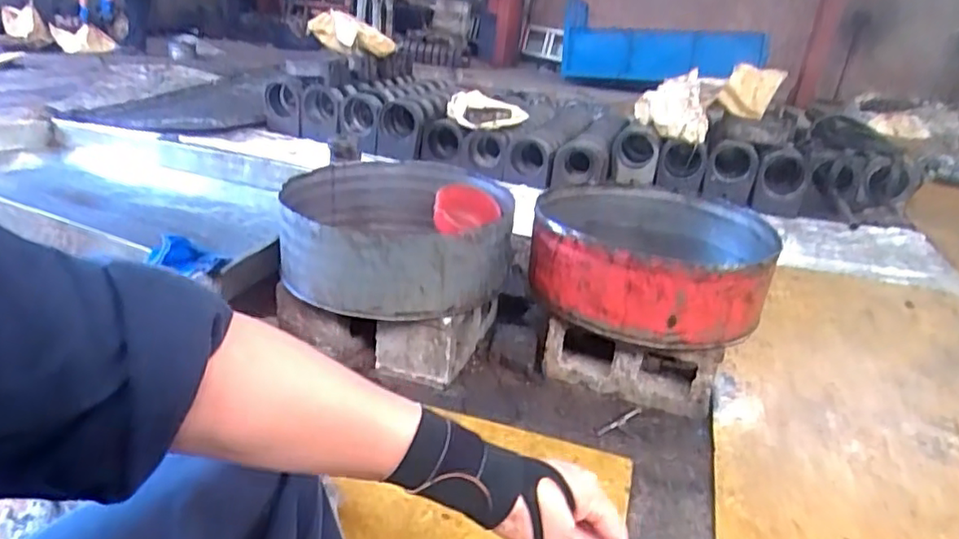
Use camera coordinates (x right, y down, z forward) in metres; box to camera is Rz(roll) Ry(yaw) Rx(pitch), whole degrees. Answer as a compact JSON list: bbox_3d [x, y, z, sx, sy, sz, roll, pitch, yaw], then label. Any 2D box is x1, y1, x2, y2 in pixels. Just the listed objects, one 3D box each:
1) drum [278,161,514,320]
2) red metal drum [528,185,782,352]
[{"bbox_3d":[-0.210,-0.089,1.548,0.544,0.224,0.641,6,24,-2],"label":"drum"},{"bbox_3d":[0.396,-0.026,1.471,0.534,0.189,0.502,10,25,9],"label":"red metal drum"}]

